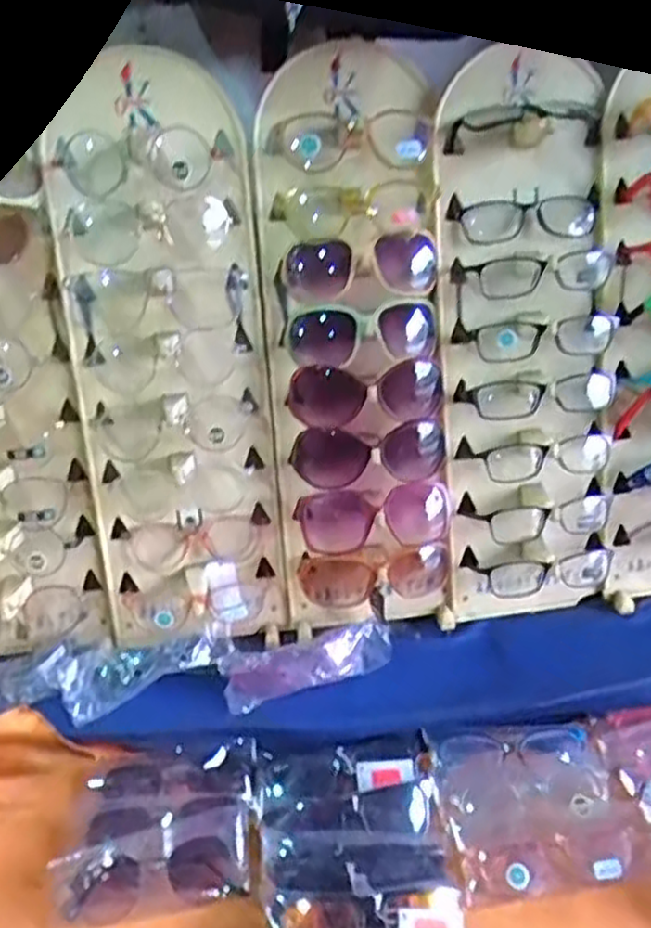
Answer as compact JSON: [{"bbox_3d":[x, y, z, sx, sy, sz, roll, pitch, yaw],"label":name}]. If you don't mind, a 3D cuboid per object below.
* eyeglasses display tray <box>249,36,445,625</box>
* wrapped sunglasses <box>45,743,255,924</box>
[{"bbox_3d":[0.022,-0.103,0.674,0.153,0.513,0.087,-4,10,-5],"label":"eyeglasses display tray"},{"bbox_3d":[-0.138,0.300,0.620,0.162,0.043,0.129,-6,33,-8],"label":"wrapped sunglasses"}]

